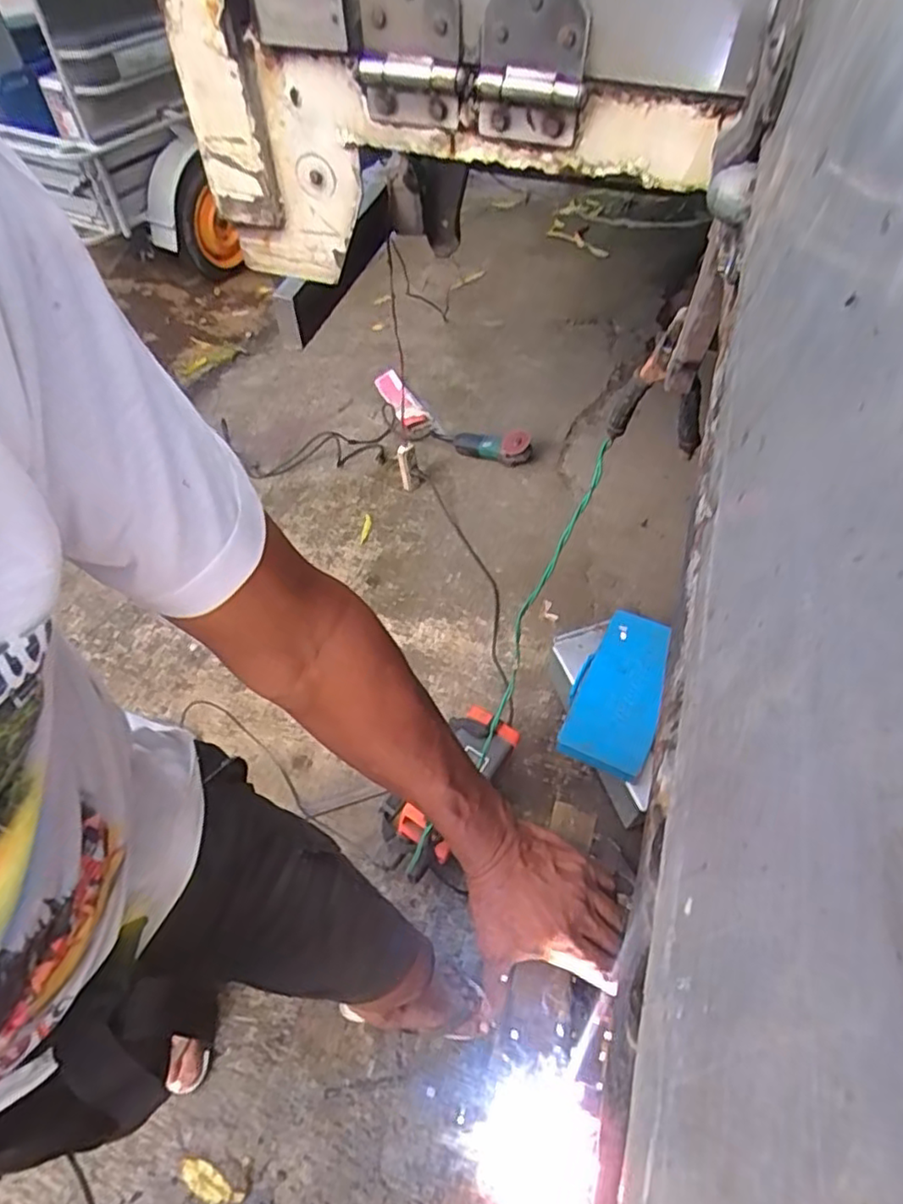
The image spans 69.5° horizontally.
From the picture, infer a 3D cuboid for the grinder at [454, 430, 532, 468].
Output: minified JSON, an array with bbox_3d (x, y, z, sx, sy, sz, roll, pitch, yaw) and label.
[{"bbox_3d":[0.117,-0.439,1.853,0.262,0.103,0.077,15,52,39],"label":"grinder"}]

